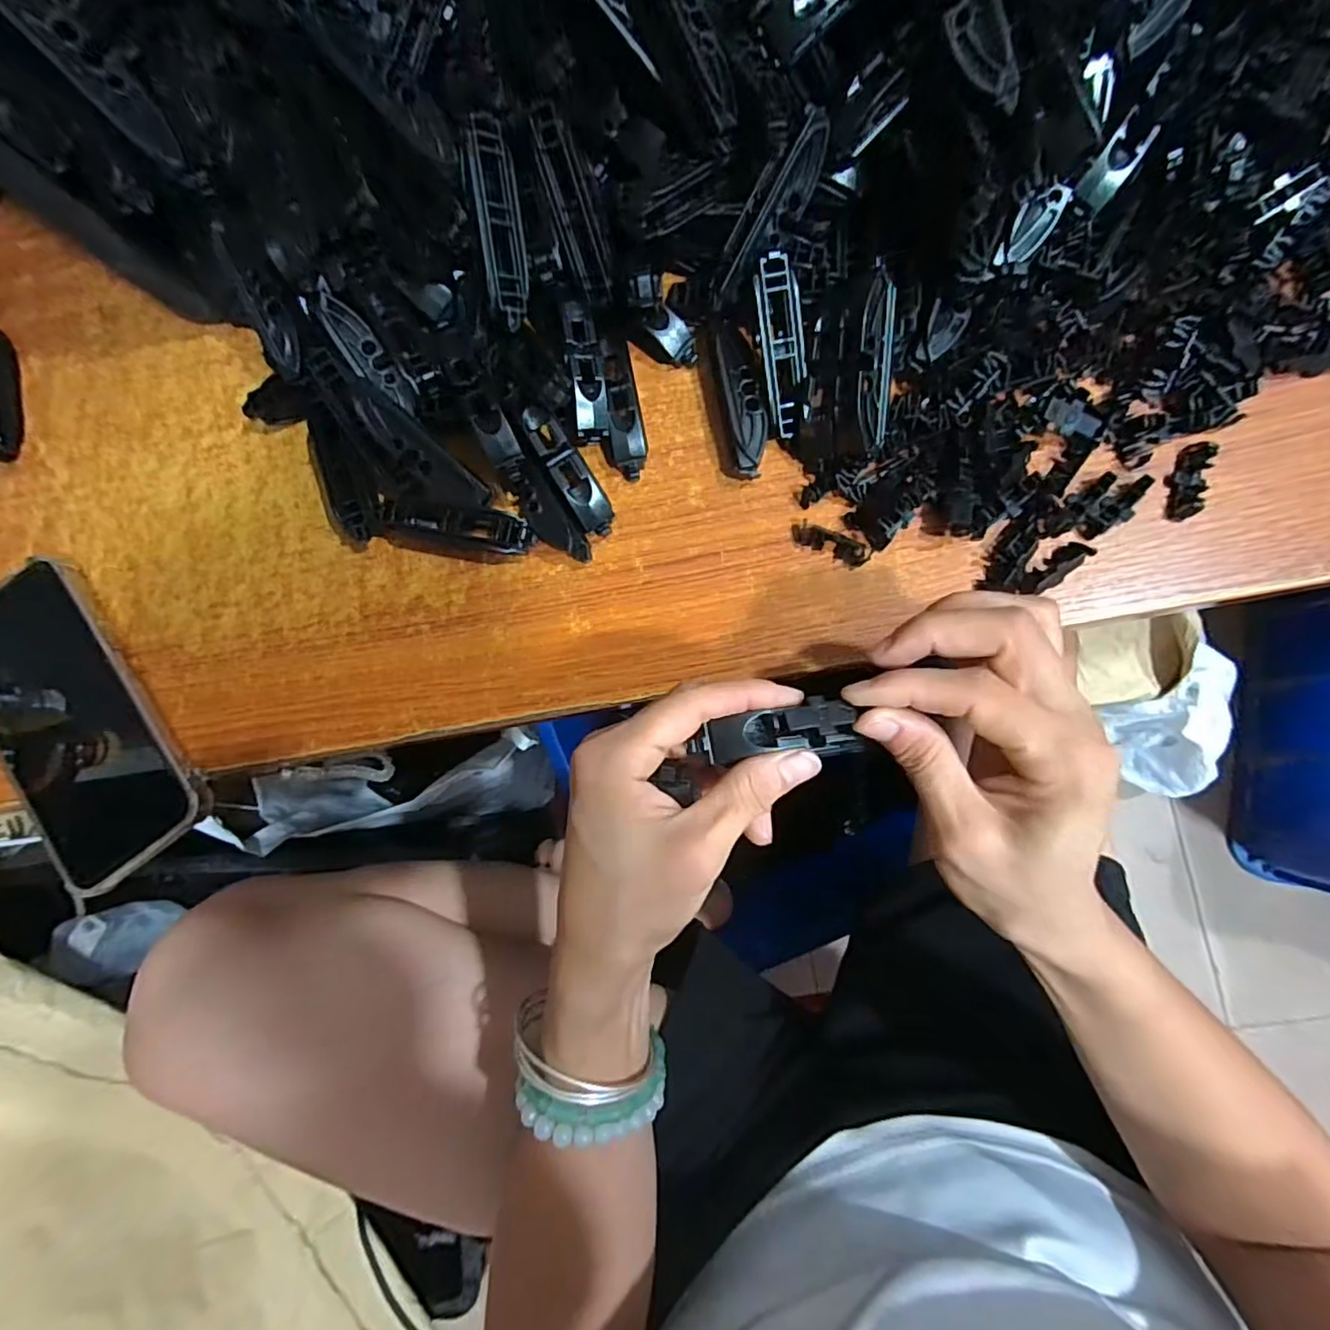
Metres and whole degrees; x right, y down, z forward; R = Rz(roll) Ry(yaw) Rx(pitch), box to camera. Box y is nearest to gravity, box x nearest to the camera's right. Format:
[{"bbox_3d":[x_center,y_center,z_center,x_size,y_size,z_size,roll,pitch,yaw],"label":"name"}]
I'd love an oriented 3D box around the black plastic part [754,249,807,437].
[{"bbox_3d":[0.054,-0.144,0.276,0.019,0.015,0.072,-6,111,7],"label":"black plastic part"}]

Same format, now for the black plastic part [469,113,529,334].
[{"bbox_3d":[-0.069,-0.186,0.256,0.014,0.016,0.077,-3,104,7],"label":"black plastic part"}]

